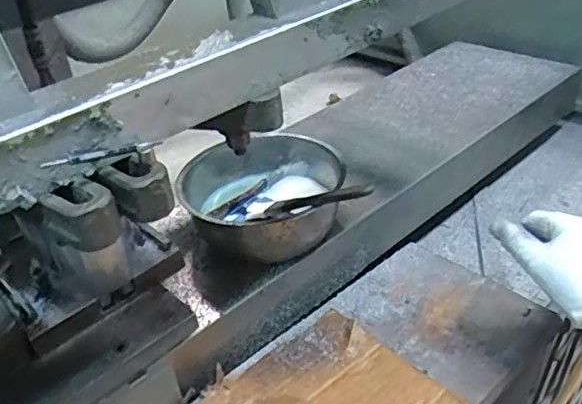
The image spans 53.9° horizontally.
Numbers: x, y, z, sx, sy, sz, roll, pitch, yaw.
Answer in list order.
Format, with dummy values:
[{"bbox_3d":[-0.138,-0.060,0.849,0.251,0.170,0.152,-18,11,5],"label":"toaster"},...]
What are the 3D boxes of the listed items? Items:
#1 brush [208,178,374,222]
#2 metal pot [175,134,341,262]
[{"bbox_3d":[0.006,-0.004,0.617,0.211,0.021,0.077,-6,26,47],"label":"brush"},{"bbox_3d":[-0.030,0.001,0.669,0.179,0.083,0.168,-4,35,3],"label":"metal pot"}]

